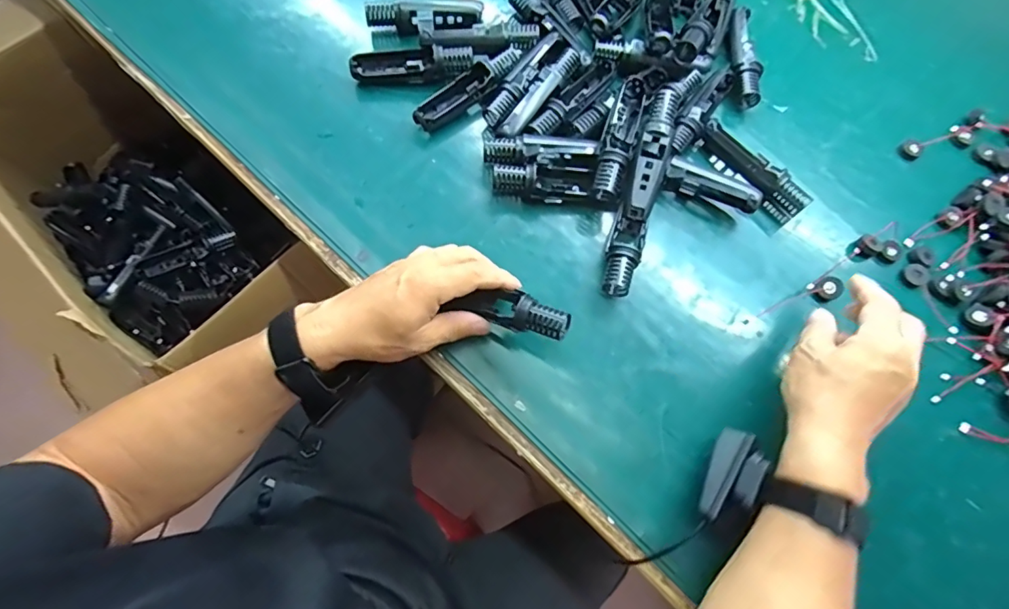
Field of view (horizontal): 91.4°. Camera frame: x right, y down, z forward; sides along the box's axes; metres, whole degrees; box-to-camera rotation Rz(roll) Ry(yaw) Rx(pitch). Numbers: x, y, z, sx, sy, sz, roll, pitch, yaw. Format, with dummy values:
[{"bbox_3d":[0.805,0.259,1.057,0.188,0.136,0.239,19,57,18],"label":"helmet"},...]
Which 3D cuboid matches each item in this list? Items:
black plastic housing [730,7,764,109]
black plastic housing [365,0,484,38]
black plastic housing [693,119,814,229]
[{"bbox_3d":[0.253,-0.260,0.519,0.033,0.030,0.117,10,72,1],"label":"black plastic housing"},{"bbox_3d":[-0.082,-0.300,0.516,0.118,0.036,0.027,-11,73,-5],"label":"black plastic housing"},{"bbox_3d":[0.238,-0.128,0.474,0.118,0.031,0.025,43,76,11],"label":"black plastic housing"}]

